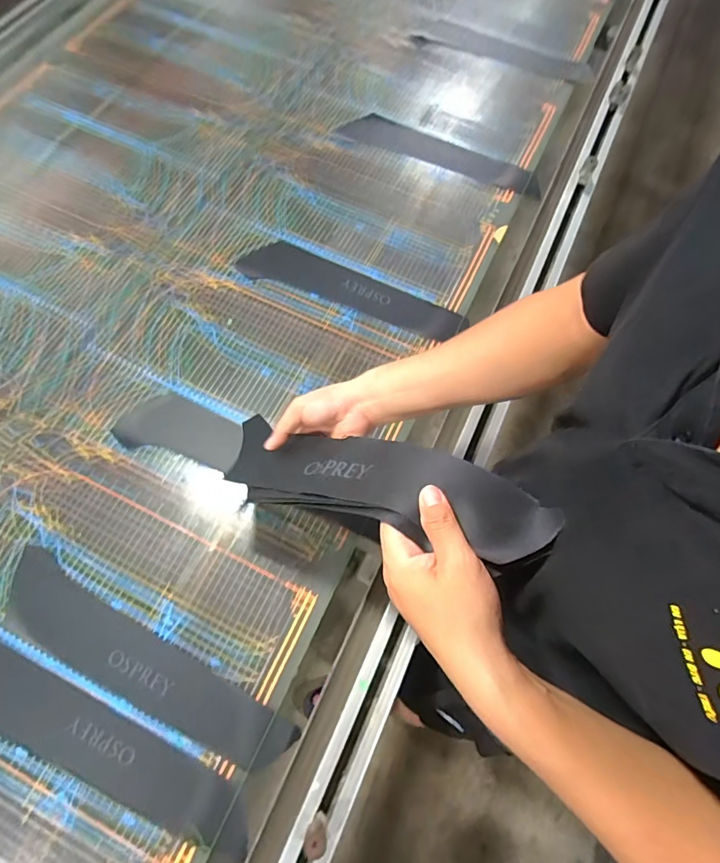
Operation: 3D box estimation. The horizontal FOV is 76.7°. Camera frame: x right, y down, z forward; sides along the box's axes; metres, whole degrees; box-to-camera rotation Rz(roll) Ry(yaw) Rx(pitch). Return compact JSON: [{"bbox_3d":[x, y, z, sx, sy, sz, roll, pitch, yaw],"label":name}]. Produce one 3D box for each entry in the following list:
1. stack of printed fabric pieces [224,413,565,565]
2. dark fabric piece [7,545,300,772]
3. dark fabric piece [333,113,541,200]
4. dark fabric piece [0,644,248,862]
[{"bbox_3d":[-0.020,0.045,0.448,0.388,0.061,0.095,9,65,40],"label":"stack of printed fabric pieces"},{"bbox_3d":[-0.282,0.295,0.577,0.417,0.008,0.093,30,72,9],"label":"dark fabric piece"},{"bbox_3d":[0.172,-0.589,0.967,0.426,0.012,0.118,25,60,10],"label":"dark fabric piece"},{"bbox_3d":[-0.323,0.374,0.543,0.417,0.005,0.093,23,71,7],"label":"dark fabric piece"}]

